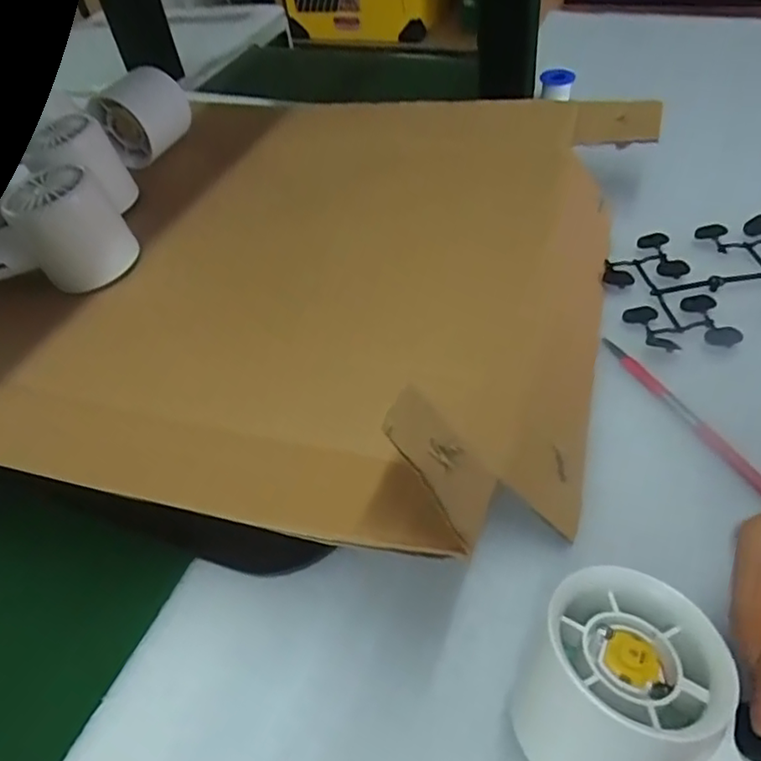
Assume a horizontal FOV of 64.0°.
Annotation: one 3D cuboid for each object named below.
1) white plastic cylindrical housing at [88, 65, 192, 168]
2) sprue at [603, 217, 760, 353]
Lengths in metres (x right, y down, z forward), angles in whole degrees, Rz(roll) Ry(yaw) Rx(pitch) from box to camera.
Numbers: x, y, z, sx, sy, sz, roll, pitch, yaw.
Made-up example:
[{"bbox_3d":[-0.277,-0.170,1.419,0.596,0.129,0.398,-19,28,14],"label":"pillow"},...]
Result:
[{"bbox_3d":[-0.180,-0.201,0.455,0.061,0.058,0.060,9,50,17],"label":"white plastic cylindrical housing"},{"bbox_3d":[0.204,-0.061,0.371,0.123,0.010,0.096,-12,48,-2],"label":"sprue"}]

